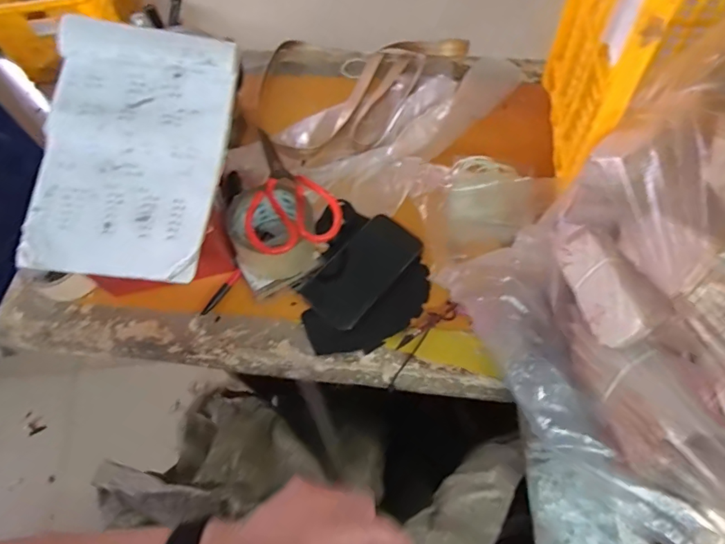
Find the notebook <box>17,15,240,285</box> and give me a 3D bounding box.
[{"bbox_3d":[-0.254,-0.130,0.506,0.195,0.032,0.270,8,81,1],"label":"notebook"}]

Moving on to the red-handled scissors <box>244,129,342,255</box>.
[{"bbox_3d":[-0.097,-0.098,0.553,0.105,0.023,0.168,-19,65,-6],"label":"red-handled scissors"}]

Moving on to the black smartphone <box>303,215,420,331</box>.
[{"bbox_3d":[0.000,-0.003,0.565,0.080,0.012,0.145,37,71,19],"label":"black smartphone"}]

